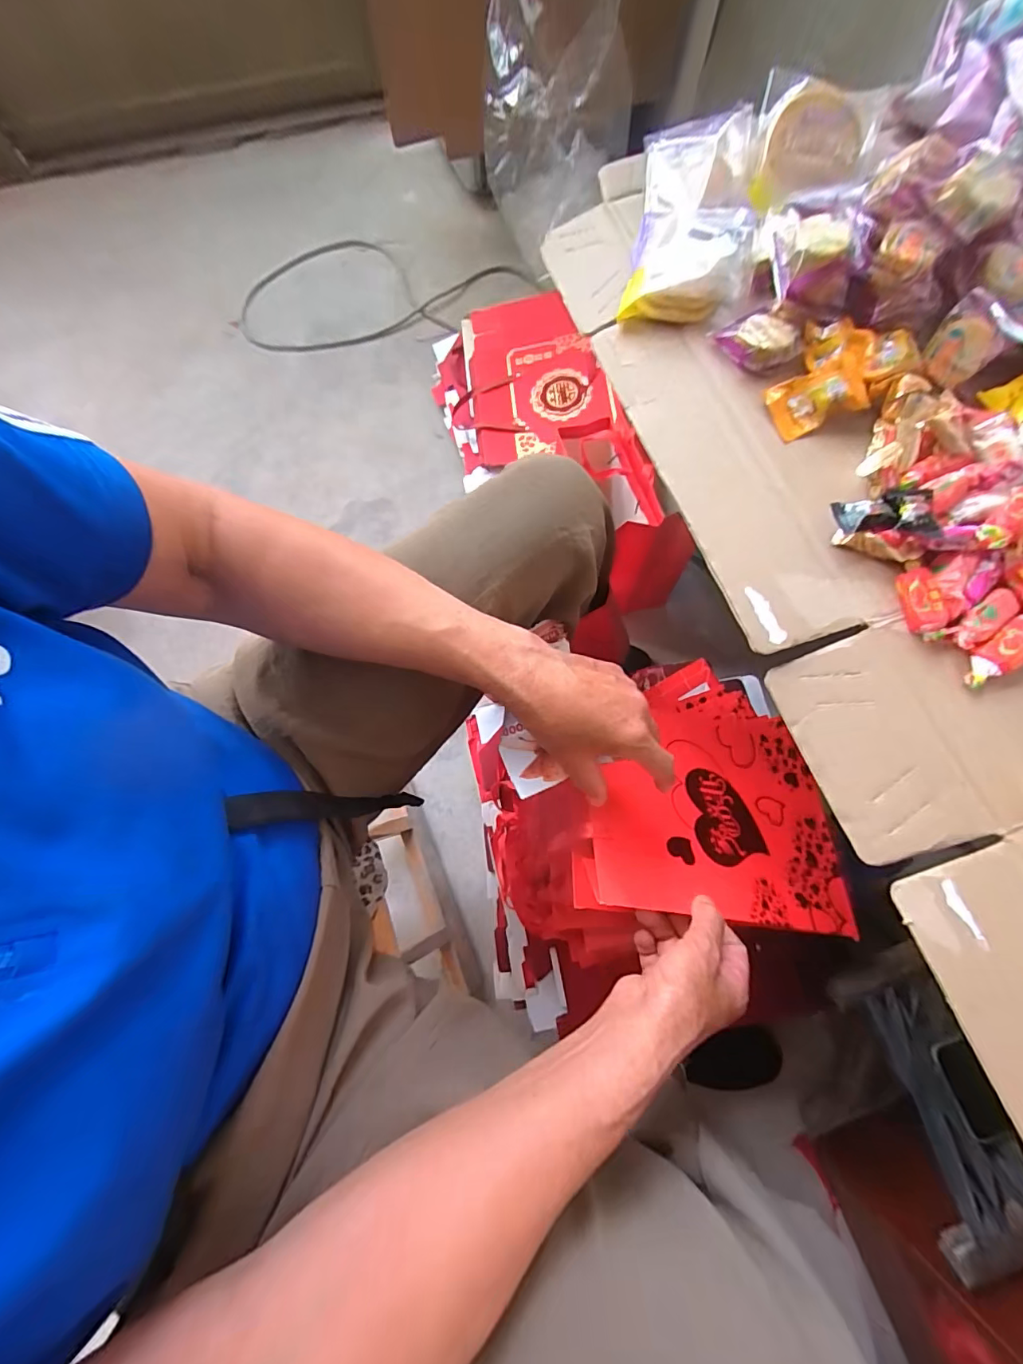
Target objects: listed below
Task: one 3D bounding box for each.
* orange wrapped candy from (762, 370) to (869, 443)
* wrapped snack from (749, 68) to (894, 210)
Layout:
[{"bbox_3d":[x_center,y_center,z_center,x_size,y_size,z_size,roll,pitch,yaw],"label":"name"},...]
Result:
[{"bbox_3d":[0.229,-0.214,0.367,0.054,0.026,0.043,-17,72,-5],"label":"orange wrapped candy"},{"bbox_3d":[0.257,-0.448,0.406,0.100,0.019,0.103,6,93,3],"label":"wrapped snack"}]

